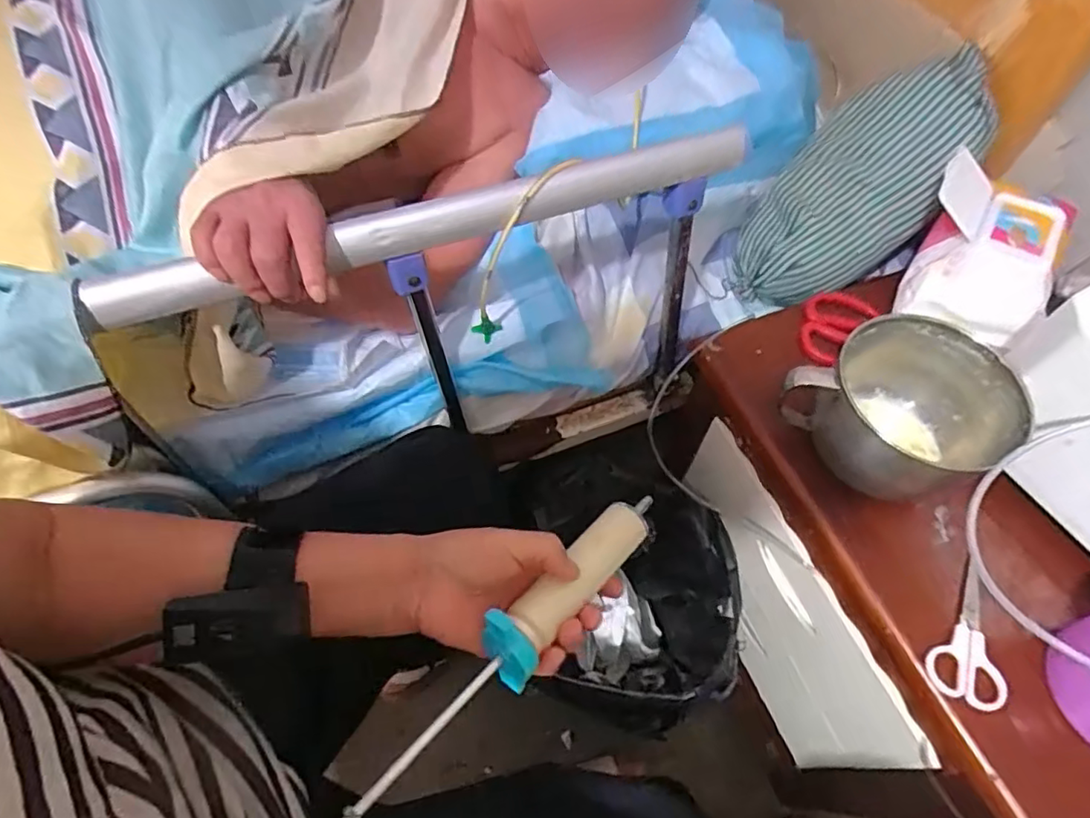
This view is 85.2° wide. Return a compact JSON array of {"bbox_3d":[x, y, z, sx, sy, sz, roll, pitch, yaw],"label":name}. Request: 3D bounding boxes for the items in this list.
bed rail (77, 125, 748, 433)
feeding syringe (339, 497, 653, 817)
[{"bbox_3d":[-0.067,-0.078,0.523,0.483,0.250,0.040,-18,61,-12],"label":"bed rail"},{"bbox_3d":[-0.020,0.151,0.377,0.035,0.044,0.309,39,58,19],"label":"feeding syringe"}]

